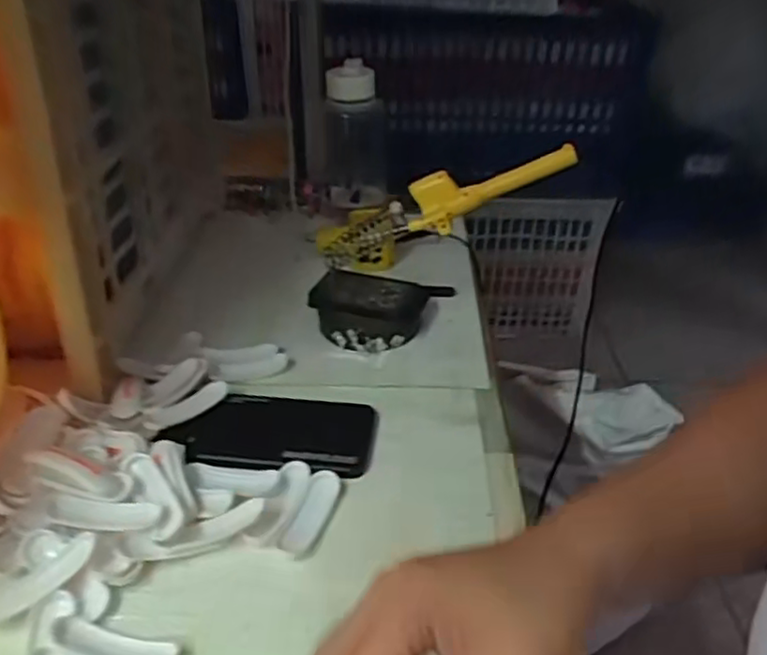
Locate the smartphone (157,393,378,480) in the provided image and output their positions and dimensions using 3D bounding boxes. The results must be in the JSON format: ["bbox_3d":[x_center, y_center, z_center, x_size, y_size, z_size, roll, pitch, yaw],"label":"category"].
[{"bbox_3d":[-0.083,0.077,0.511,0.150,0.010,0.078,4,34,4],"label":"smartphone"}]

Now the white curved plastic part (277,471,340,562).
[{"bbox_3d":[-0.048,0.122,0.446,0.023,0.007,0.069,12,35,16],"label":"white curved plastic part"}]

